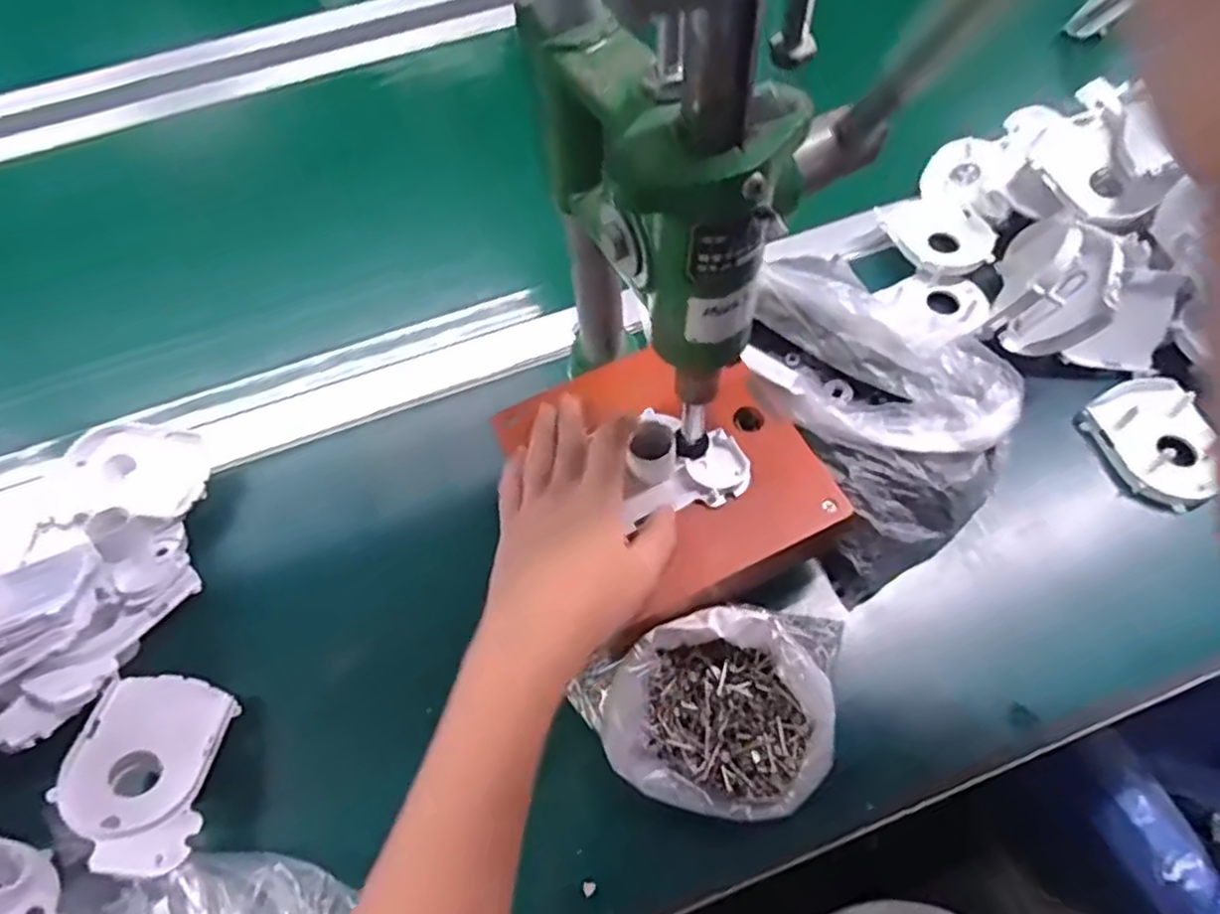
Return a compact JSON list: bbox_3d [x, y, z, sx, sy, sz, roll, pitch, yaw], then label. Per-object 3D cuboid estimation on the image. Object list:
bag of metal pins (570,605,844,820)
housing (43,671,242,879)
[{"bbox_3d":[0.055,0.133,0.368,0.146,0.053,0.102,-5,60,1],"label":"bag of metal pins"},{"bbox_3d":[-0.247,0.167,0.377,0.069,0.017,0.101,9,42,-19],"label":"housing"}]

